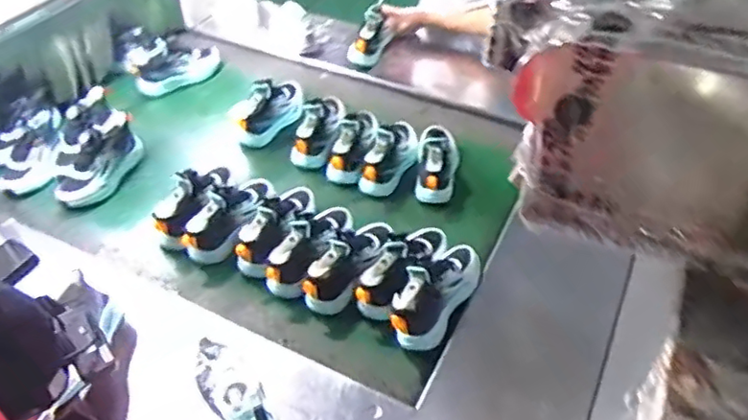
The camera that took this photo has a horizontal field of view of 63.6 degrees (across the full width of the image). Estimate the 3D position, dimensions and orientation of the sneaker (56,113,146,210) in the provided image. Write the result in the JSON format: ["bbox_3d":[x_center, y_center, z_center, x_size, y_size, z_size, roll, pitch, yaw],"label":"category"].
[{"bbox_3d":[-0.604,-0.111,1.331,0.106,0.099,0.238,14,61,14],"label":"sneaker"}]

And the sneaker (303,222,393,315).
[{"bbox_3d":[-0.037,0.087,1.107,0.085,0.095,0.221,26,51,23],"label":"sneaker"}]

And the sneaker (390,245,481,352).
[{"bbox_3d":[0.112,0.137,1.048,0.084,0.086,0.221,25,51,23],"label":"sneaker"}]

